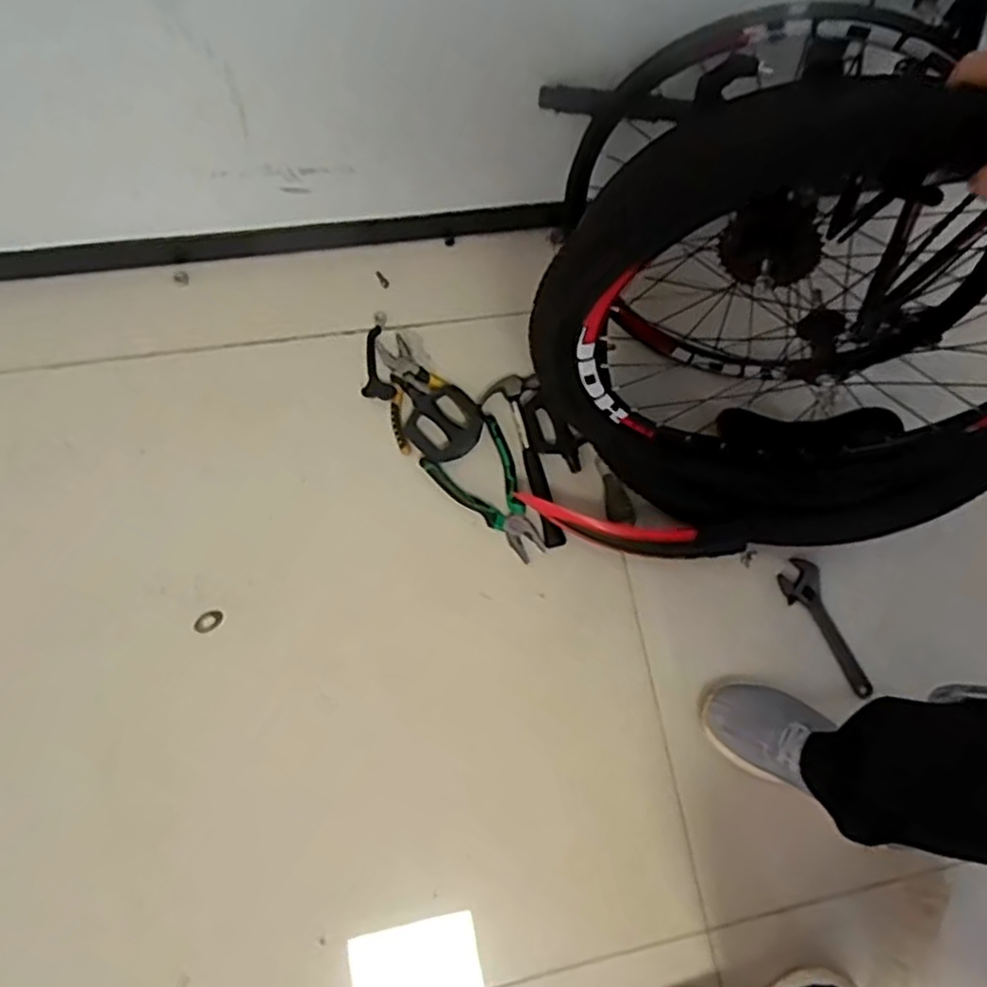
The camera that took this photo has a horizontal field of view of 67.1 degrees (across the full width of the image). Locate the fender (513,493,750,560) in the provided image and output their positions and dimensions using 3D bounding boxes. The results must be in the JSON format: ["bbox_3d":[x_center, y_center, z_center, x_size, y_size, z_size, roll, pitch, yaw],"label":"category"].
[{"bbox_3d":[0.177,0.048,0.928,0.290,0.071,0.056,10,75,-5],"label":"fender"}]

